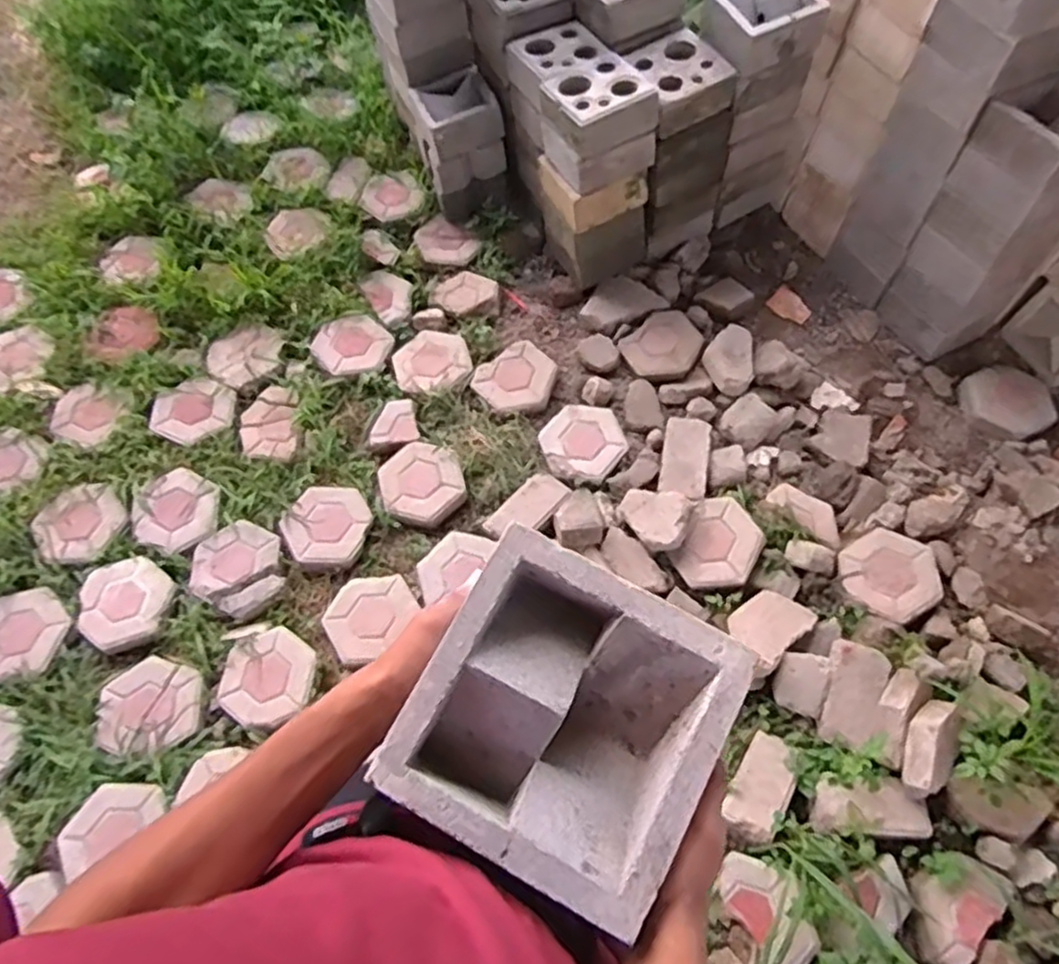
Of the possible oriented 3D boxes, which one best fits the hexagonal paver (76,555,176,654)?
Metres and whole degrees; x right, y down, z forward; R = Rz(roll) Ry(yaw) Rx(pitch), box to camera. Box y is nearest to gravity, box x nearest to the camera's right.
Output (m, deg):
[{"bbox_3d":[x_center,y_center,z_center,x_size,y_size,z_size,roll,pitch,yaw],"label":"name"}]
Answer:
[{"bbox_3d":[-0.906,0.270,1.584,0.184,0.033,0.201,10,64,7],"label":"hexagonal paver"}]

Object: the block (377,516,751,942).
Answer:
[{"bbox_3d":[0.026,0.166,0.495,0.190,0.076,0.194,27,71,13],"label":"block"}]

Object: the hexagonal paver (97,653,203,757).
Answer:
[{"bbox_3d":[-0.795,0.465,1.486,0.203,0.032,0.191,-9,64,-2],"label":"hexagonal paver"}]

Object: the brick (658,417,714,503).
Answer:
[{"bbox_3d":[0.382,-0.057,1.739,0.112,0.046,0.221,10,65,6],"label":"brick"}]

